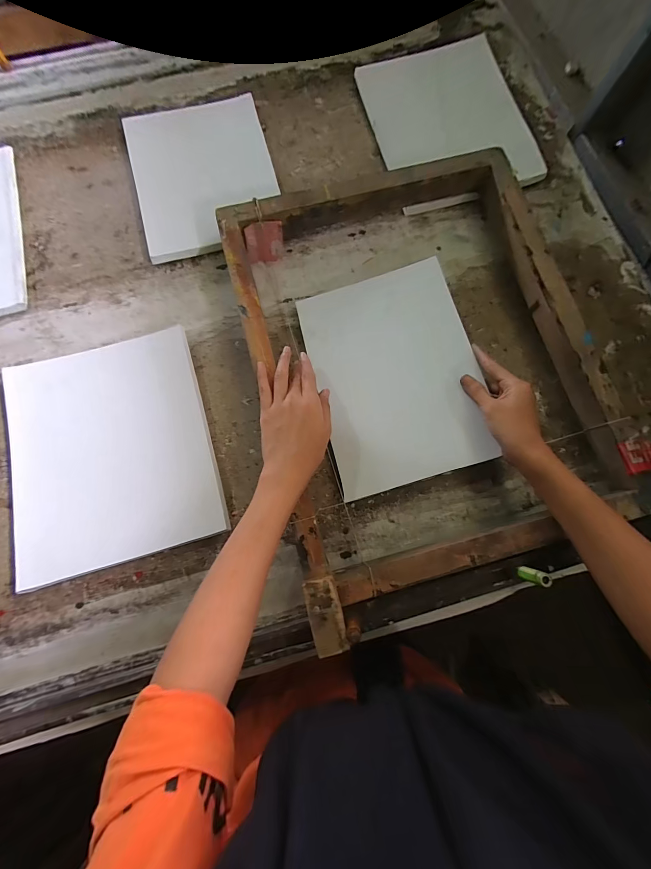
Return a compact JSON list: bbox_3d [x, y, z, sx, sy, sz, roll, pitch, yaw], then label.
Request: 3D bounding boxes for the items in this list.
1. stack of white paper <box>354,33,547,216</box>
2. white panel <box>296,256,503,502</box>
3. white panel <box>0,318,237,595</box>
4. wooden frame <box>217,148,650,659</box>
[{"bbox_3d":[0.189,-0.489,0.524,0.214,0.018,0.281,-16,81,3],"label":"stack of white paper"},{"bbox_3d":[0.085,-0.077,0.417,0.188,0.031,0.267,-14,76,-3],"label":"white panel"},{"bbox_3d":[-0.262,0.022,0.408,0.235,0.019,0.261,-16,83,-4],"label":"white panel"},{"bbox_3d":[0.119,-0.092,0.404,0.401,0.040,0.527,-15,76,-3],"label":"wooden frame"}]

